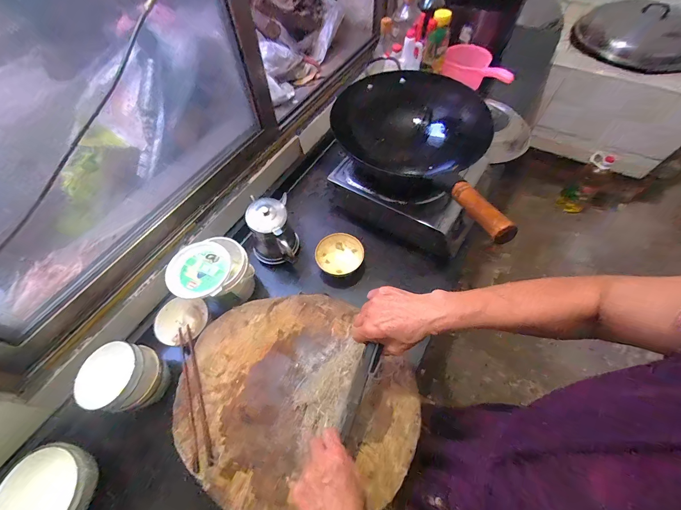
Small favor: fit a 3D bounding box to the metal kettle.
[{"bbox_3d":[-0.158,-0.051,0.686,0.101,0.126,0.119,-3,60,1],"label":"metal kettle"}]

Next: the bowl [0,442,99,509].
[{"bbox_3d":[-0.464,0.376,0.460,0.112,0.056,0.125,3,60,5],"label":"bowl"}]

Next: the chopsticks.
[{"bbox_3d":[-0.263,0.241,0.525,0.030,0.014,0.243,-22,61,-9],"label":"chopsticks"}]

